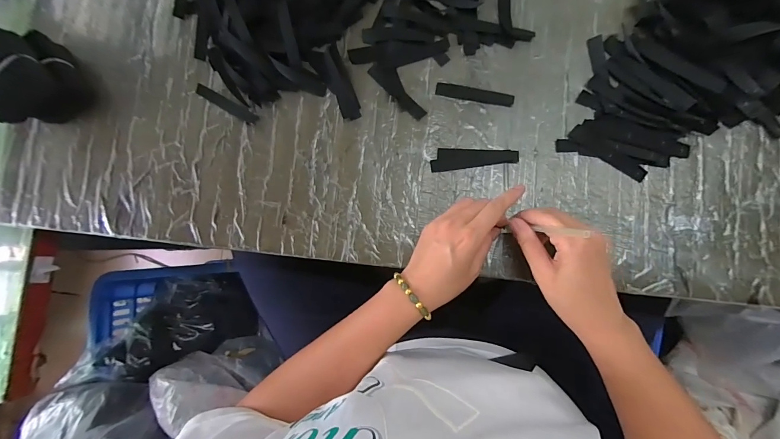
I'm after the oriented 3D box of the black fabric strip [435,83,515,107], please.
[{"bbox_3d":[0.101,-0.149,0.404,0.091,0.004,0.016,14,86,8],"label":"black fabric strip"}]

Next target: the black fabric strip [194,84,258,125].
[{"bbox_3d":[-0.210,-0.148,0.436,0.093,0.007,0.015,29,89,9],"label":"black fabric strip"}]

